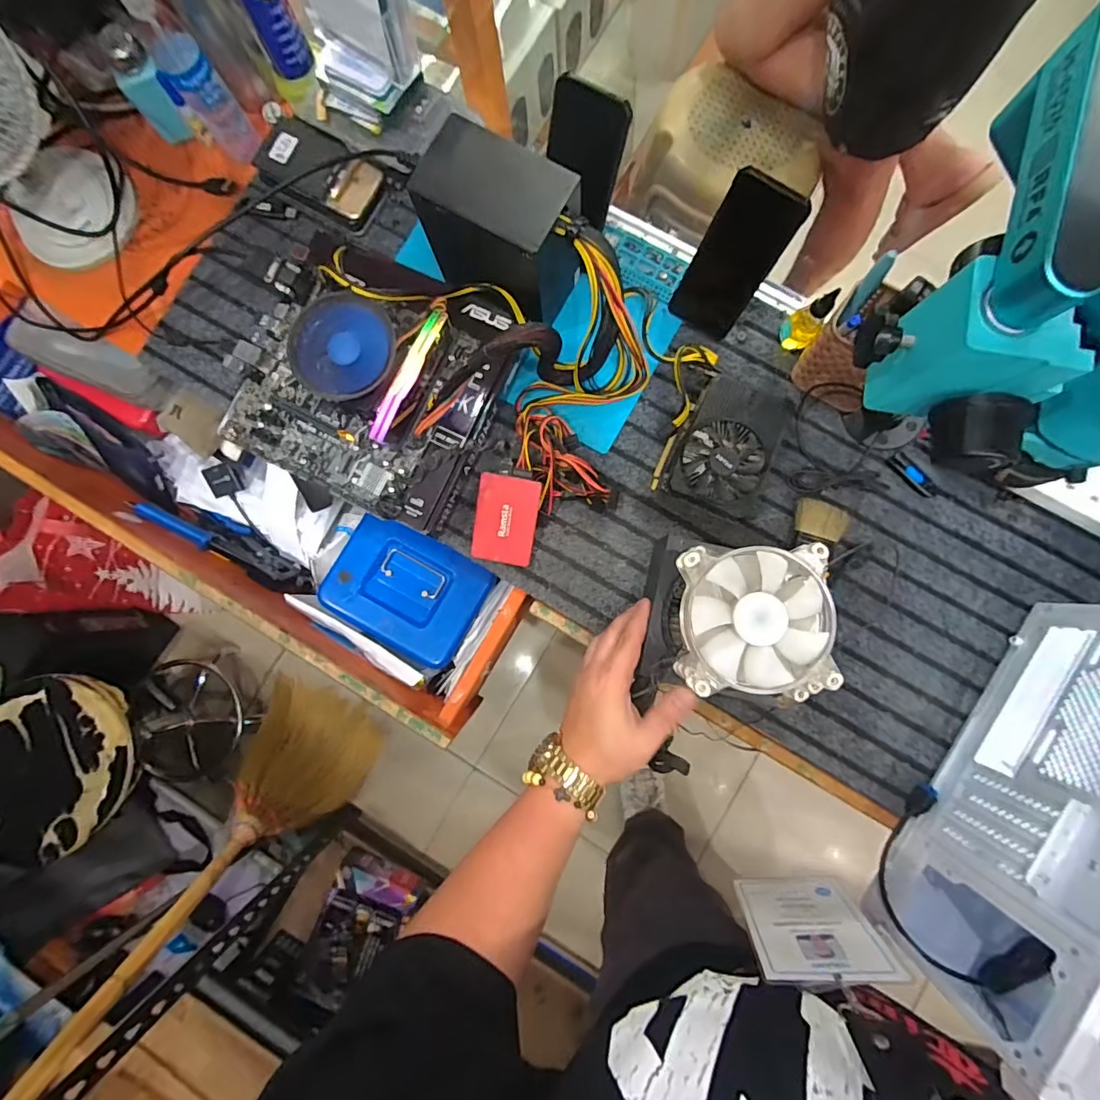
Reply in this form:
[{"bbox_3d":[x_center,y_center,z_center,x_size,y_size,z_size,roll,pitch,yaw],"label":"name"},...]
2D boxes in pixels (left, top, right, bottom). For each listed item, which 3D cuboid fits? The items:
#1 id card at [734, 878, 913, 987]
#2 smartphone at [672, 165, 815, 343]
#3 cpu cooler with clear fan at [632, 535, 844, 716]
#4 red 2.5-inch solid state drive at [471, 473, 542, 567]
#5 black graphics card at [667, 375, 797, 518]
[{"bbox_3d":[0.210,0.304,0.404,0.096,0.132,0.005,-8,83,10],"label":"id card"},{"bbox_3d":[0.193,-0.306,0.528,0.076,0.161,0.012,34,62,3],"label":"smartphone"},{"bbox_3d":[0.171,0.064,0.449,0.151,0.088,0.139,-2,88,2],"label":"cpu cooler with clear fan"},{"bbox_3d":[-0.050,-0.034,0.572,0.071,0.007,0.100,9,106,-1],"label":"red 2.5-inch solid state drive"},{"bbox_3d":[0.206,-0.122,0.565,0.107,0.040,0.156,17,88,2],"label":"black graphics card"}]

